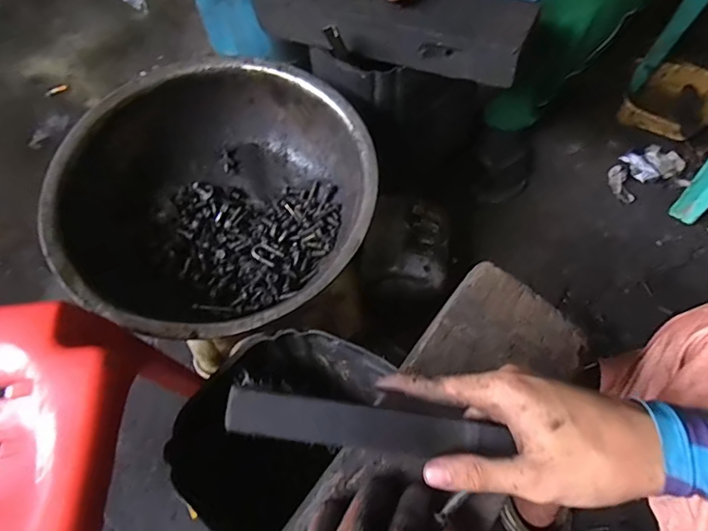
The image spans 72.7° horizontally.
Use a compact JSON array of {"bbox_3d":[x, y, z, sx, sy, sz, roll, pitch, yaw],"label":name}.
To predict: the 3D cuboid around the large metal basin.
[{"bbox_3d":[-0.190,-0.091,0.705,0.422,0.142,0.418,-1,61,2],"label":"large metal basin"}]

